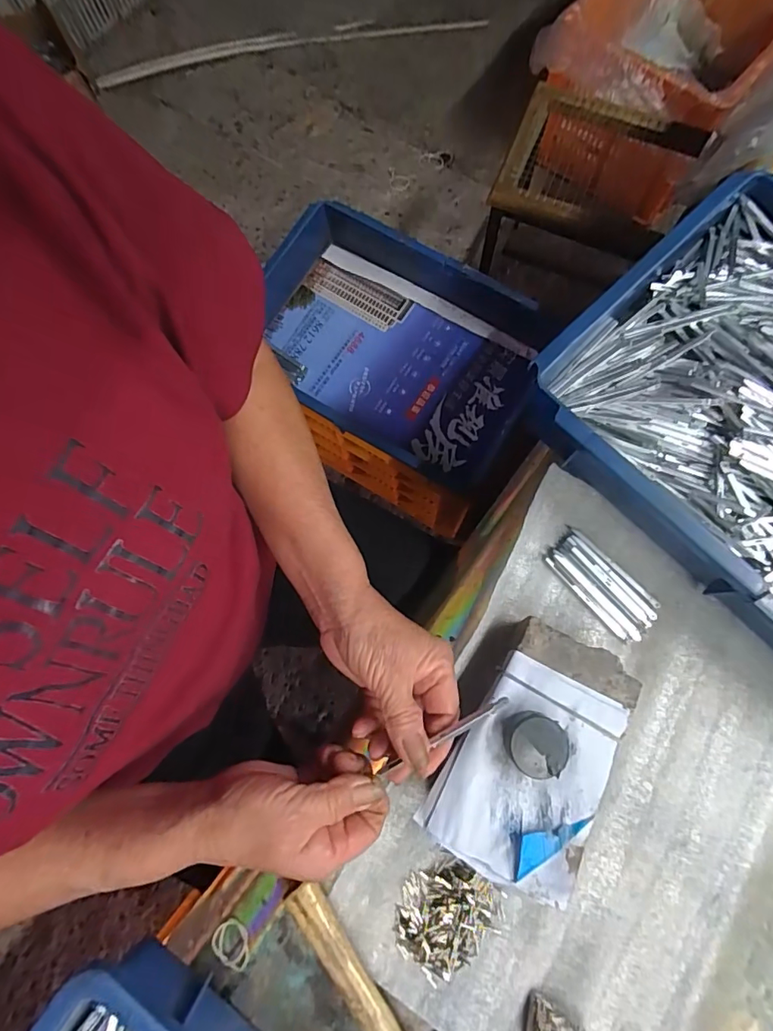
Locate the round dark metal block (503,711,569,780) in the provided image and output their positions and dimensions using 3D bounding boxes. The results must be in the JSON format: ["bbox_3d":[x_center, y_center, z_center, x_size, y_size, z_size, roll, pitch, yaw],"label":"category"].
[{"bbox_3d":[0.100,0.153,0.333,0.038,0.021,0.038,0,77,2],"label":"round dark metal block"}]

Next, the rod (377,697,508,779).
[{"bbox_3d":[0.034,0.133,0.297,0.089,0.004,0.005,-32,78,5],"label":"rod"}]

